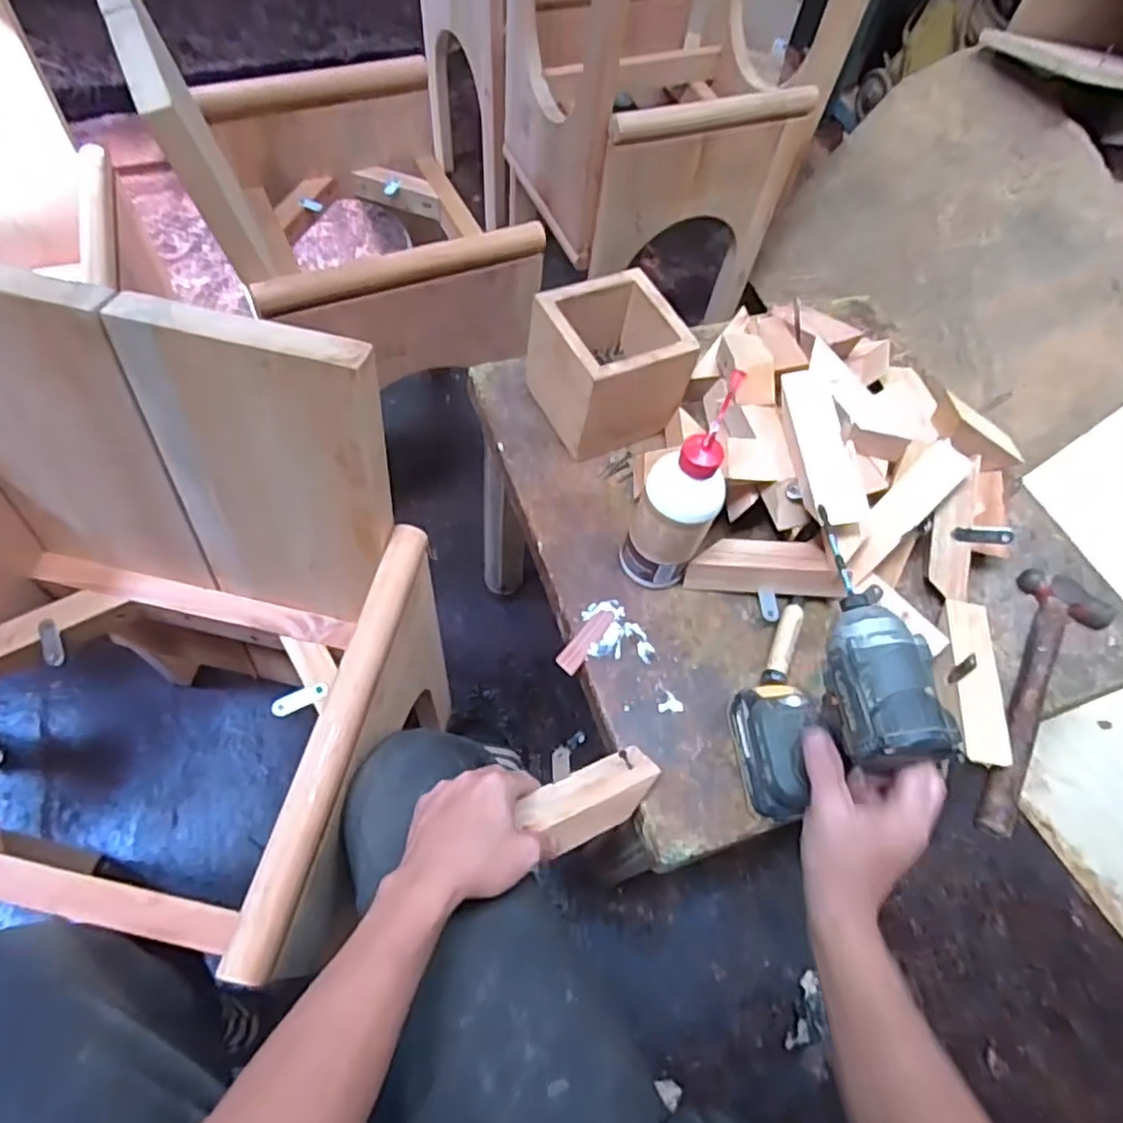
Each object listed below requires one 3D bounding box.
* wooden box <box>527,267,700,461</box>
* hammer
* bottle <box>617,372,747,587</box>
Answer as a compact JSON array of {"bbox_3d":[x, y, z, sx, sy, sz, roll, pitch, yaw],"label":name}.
[{"bbox_3d":[0.050,-0.225,0.765,0.143,0.124,0.143,-27,65,-18],"label":"wooden box"},{"bbox_3d":[0.483,0.141,0.665,0.091,0.027,0.301,27,61,11],"label":"hammer"},{"bbox_3d":[0.109,-0.059,0.613,0.070,0.237,0.059,21,61,8],"label":"bottle"}]

